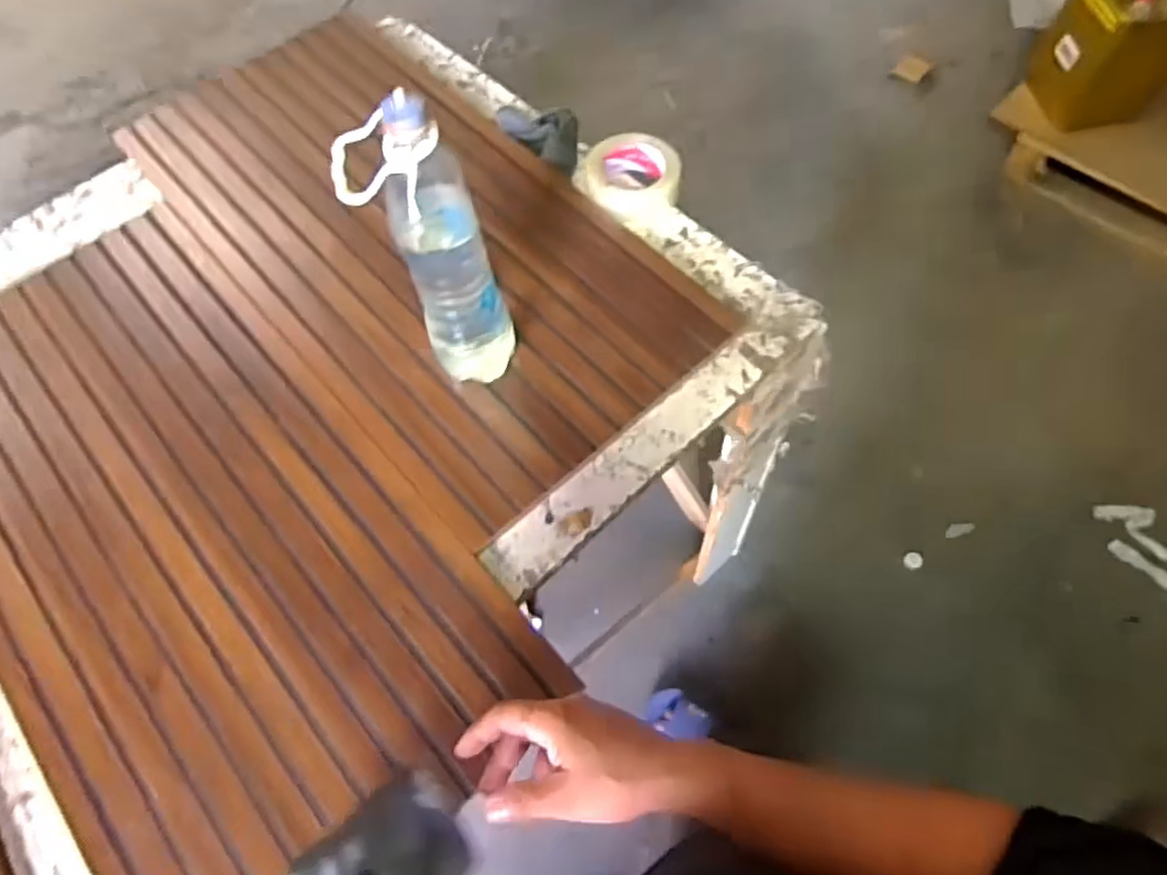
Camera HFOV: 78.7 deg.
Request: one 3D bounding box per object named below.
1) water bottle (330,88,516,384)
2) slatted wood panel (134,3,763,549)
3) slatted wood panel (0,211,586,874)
[{"bbox_3d":[-0.126,-0.151,0.609,0.100,0.297,0.072,-15,62,-5],"label":"water bottle"},{"bbox_3d":[-0.218,-0.253,0.827,0.367,0.020,0.745,-39,67,-17],"label":"slatted wood panel"},{"bbox_3d":[-0.384,0.068,0.664,0.360,0.016,0.710,-40,67,-17],"label":"slatted wood panel"}]

